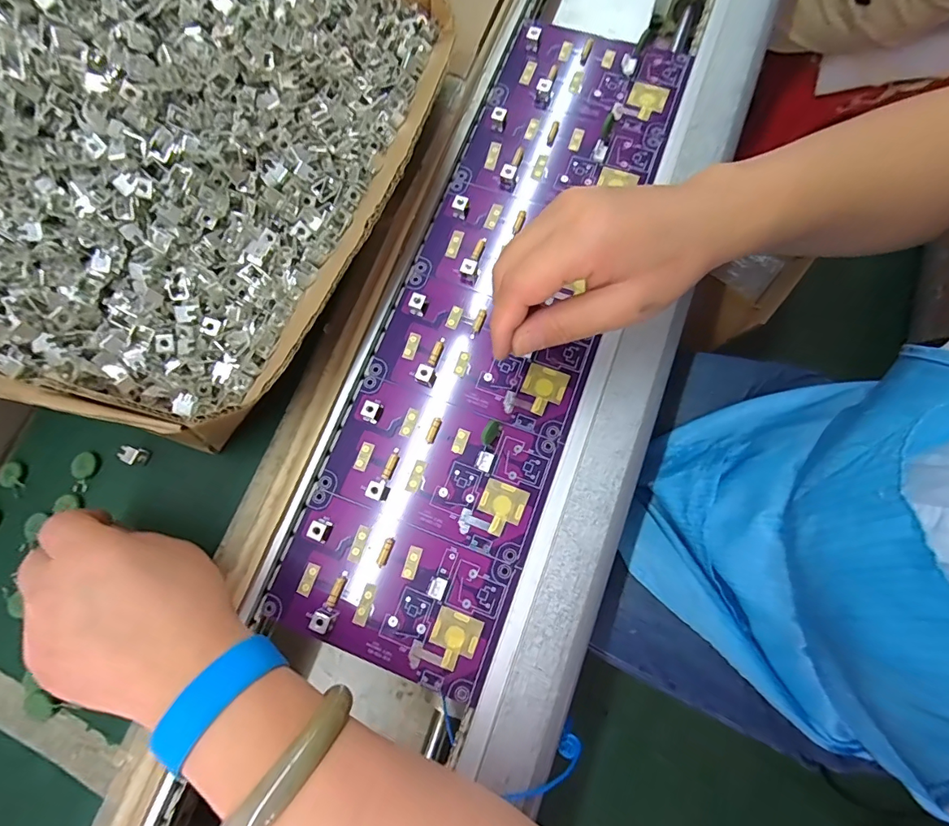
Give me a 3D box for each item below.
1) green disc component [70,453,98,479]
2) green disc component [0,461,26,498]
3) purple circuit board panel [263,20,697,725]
[{"bbox_3d":[-0.254,0.034,0.301,0.014,0.006,0.017,1,76,3],"label":"green disc component"},{"bbox_3d":[-0.303,0.042,0.303,0.020,0.004,0.015,42,81,9],"label":"green disc component"},{"bbox_3d":[0.019,-0.079,0.331,0.142,0.013,0.491,20,79,5],"label":"purple circuit board panel"}]

